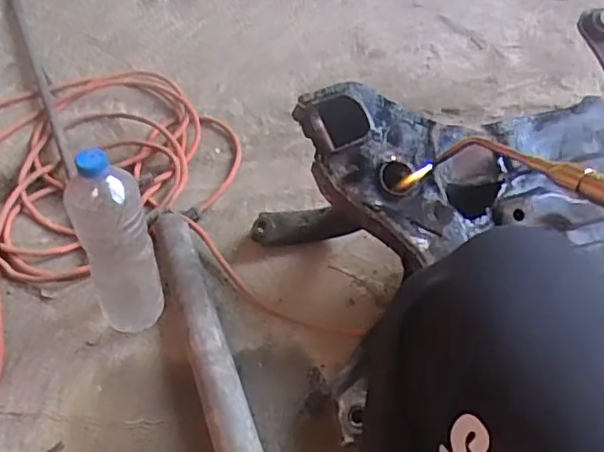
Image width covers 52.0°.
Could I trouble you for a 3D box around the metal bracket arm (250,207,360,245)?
[{"bbox_3d":[0.003,-0.001,0.888,0.145,0.053,0.029,-2,47,-5],"label":"metal bracket arm"}]

